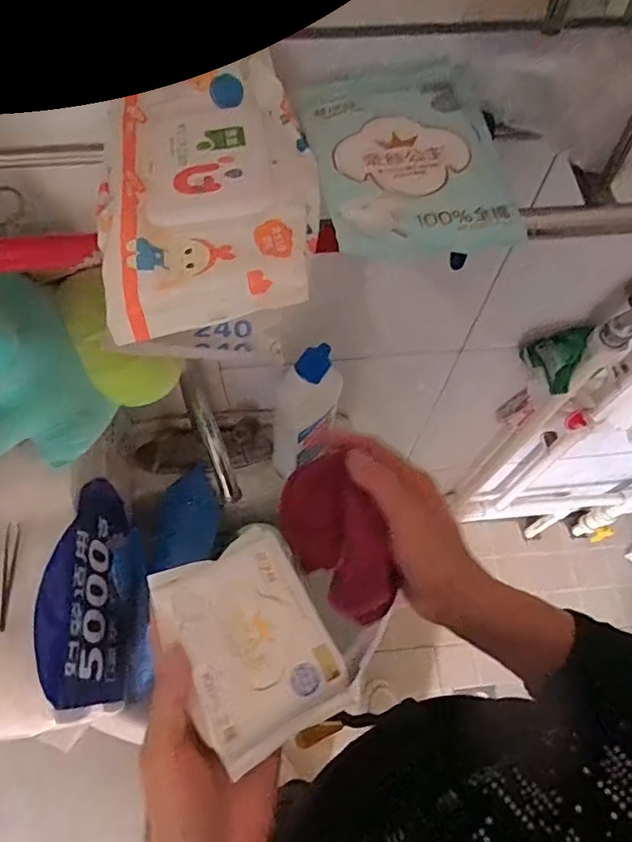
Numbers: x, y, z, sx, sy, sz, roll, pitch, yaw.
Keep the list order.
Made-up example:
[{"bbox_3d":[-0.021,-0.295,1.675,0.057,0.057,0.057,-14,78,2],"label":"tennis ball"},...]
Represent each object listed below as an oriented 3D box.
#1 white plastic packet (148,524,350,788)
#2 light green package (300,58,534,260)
[{"bbox_3d":[-0.041,0.135,0.351,0.085,0.034,0.125,-25,68,-15],"label":"white plastic packet"},{"bbox_3d":[0.051,-0.152,0.316,0.106,0.012,0.143,-9,65,-8],"label":"light green package"}]

